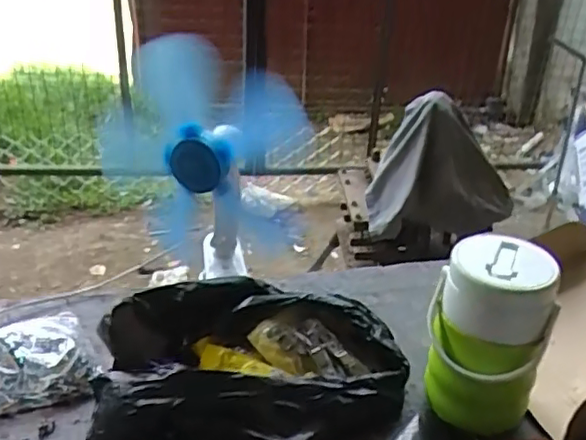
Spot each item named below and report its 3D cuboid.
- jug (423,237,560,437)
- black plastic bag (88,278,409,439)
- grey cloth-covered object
[{"bbox_3d":[0.213,0.137,0.704,0.122,0.210,0.117,3,29,3],"label":"jug"},{"bbox_3d":[-0.048,0.179,0.733,0.352,0.110,0.226,4,29,5],"label":"black plastic bag"},{"bbox_3d":[0.305,-0.117,1.332,0.293,0.260,0.138,-1,30,-8],"label":"grey cloth-covered object"}]

